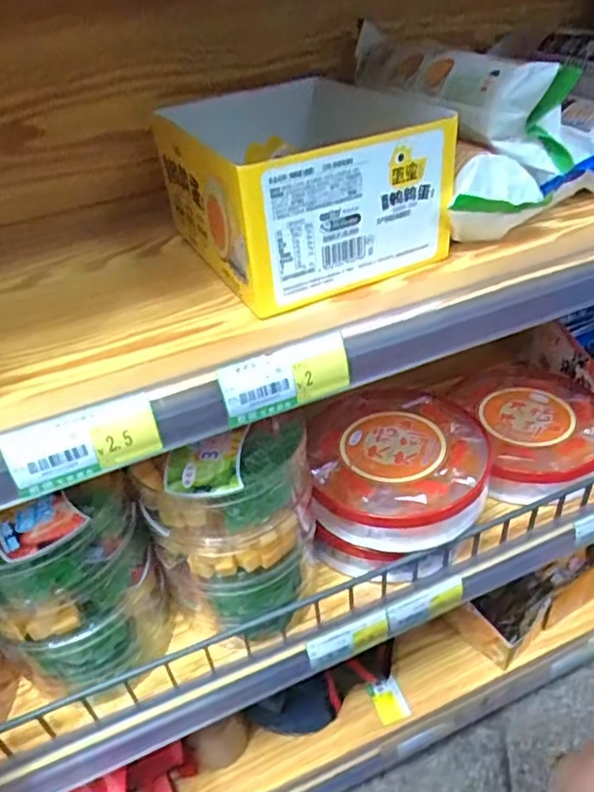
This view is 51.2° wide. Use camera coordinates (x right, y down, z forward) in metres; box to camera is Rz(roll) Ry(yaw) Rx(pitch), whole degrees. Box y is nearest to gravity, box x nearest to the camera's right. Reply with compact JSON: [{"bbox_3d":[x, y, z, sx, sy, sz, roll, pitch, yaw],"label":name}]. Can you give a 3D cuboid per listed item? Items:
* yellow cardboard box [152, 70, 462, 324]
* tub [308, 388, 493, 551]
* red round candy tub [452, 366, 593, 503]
[{"bbox_3d":[-0.001,-0.163,0.461,0.154,0.090,0.200,-20,39,-17],"label":"yellow cardboard box"},{"bbox_3d":[0.100,0.065,0.608,0.164,0.047,0.170,-4,37,3],"label":"tub"},{"bbox_3d":[0.259,0.038,0.698,0.175,0.052,0.171,-4,37,3],"label":"red round candy tub"}]

